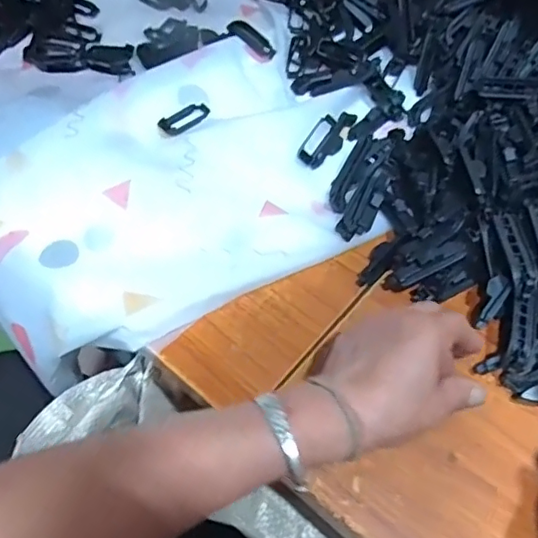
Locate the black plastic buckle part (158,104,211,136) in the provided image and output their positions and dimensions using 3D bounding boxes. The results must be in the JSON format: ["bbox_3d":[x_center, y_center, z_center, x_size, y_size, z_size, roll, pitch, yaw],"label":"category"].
[{"bbox_3d":[-0.078,-0.143,0.530,0.022,0.006,0.056,36,54,19],"label":"black plastic buckle part"}]

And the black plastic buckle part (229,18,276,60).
[{"bbox_3d":[-0.016,-0.241,0.583,0.057,0.006,0.021,41,68,6],"label":"black plastic buckle part"}]

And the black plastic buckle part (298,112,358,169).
[{"bbox_3d":[0.056,-0.127,0.530,0.028,0.017,0.077,28,62,15],"label":"black plastic buckle part"}]

